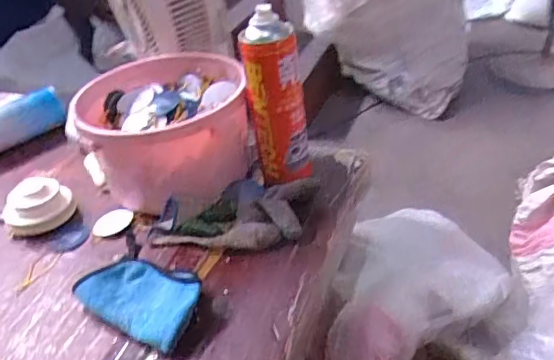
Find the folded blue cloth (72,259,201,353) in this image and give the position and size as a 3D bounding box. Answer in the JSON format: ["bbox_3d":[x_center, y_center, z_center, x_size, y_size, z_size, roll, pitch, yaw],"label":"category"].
[{"bbox_3d":[-0.139,0.122,0.583,0.133,0.032,0.079,17,41,31],"label":"folded blue cloth"}]

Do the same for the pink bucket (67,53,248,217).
[{"bbox_3d":[-0.143,-0.059,0.750,0.213,0.145,0.227,-5,35,3],"label":"pink bucket"}]

